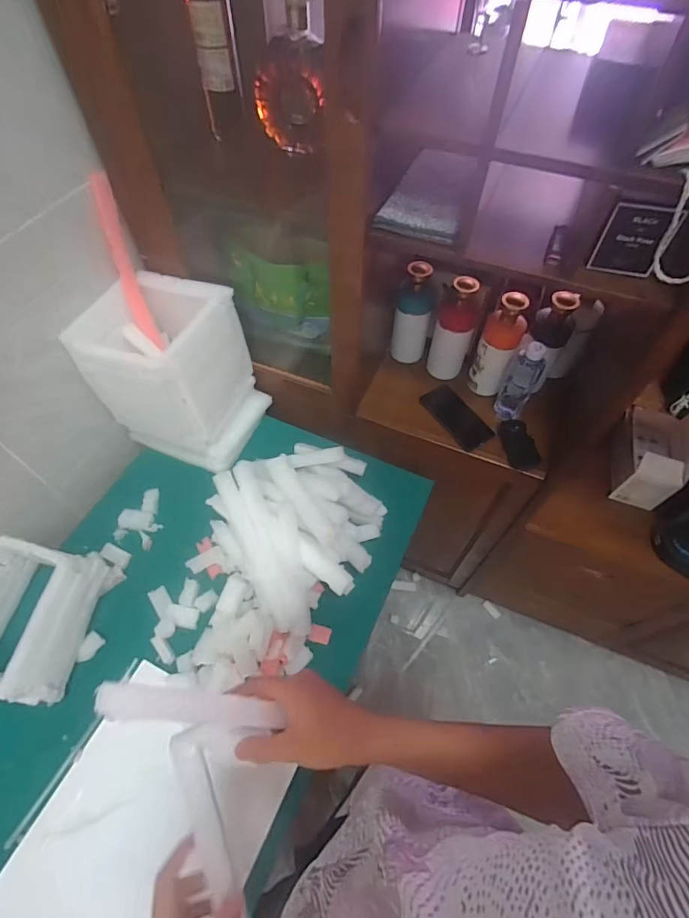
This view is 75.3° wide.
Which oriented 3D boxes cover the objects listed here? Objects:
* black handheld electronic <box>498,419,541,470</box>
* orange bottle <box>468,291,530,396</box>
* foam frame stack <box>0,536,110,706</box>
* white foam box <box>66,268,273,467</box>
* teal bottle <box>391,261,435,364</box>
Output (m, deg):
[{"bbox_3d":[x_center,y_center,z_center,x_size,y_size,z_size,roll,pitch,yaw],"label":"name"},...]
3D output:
[{"bbox_3d":[0.354,-0.033,0.898,0.016,0.064,0.106,-9,79,-31],"label":"black handheld electronic"},{"bbox_3d":[0.308,-0.224,0.897,0.075,0.205,0.074,20,60,12],"label":"orange bottle"},{"bbox_3d":[-0.528,0.250,0.715,0.205,0.147,0.230,5,58,3],"label":"foam frame stack"},{"bbox_3d":[-0.323,-0.162,0.888,0.236,0.296,0.230,24,61,14],"label":"white foam box"},{"bbox_3d":[0.148,-0.310,0.950,0.075,0.212,0.073,14,59,8],"label":"teal bottle"}]

